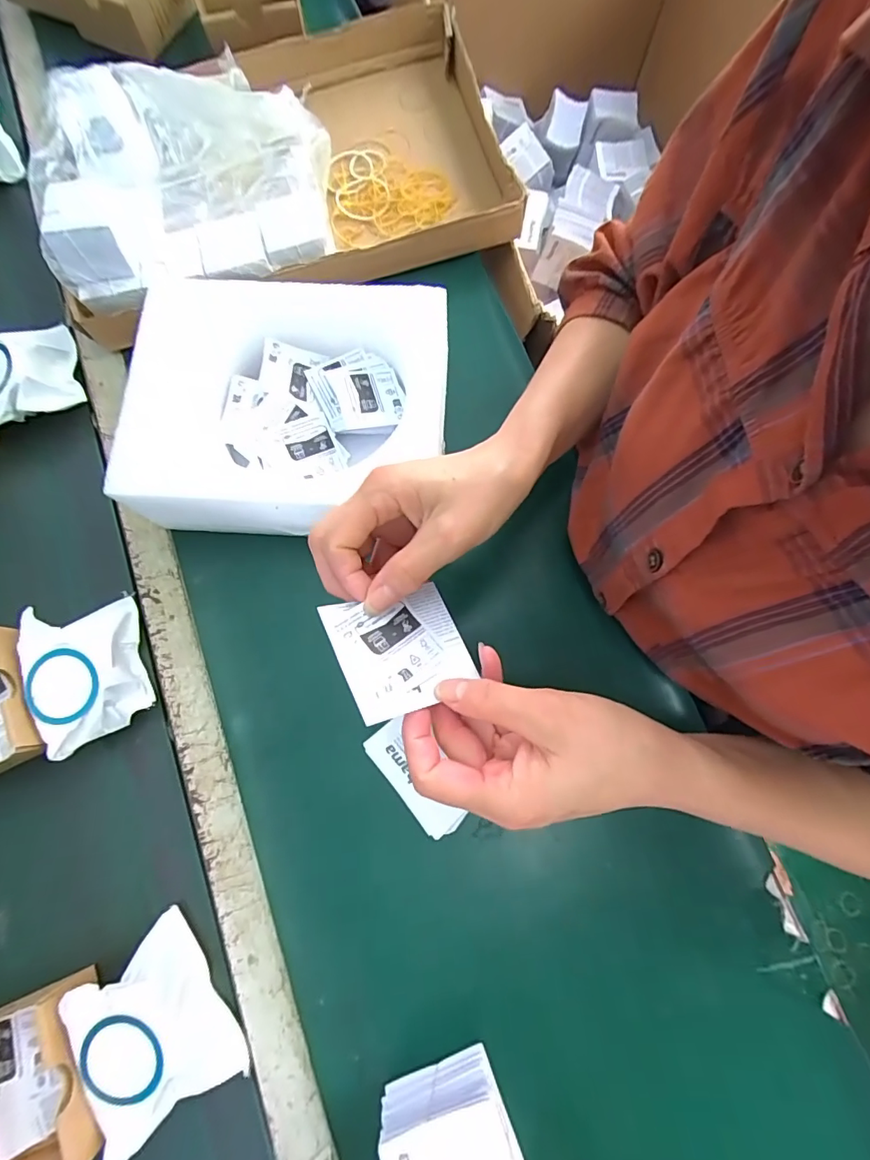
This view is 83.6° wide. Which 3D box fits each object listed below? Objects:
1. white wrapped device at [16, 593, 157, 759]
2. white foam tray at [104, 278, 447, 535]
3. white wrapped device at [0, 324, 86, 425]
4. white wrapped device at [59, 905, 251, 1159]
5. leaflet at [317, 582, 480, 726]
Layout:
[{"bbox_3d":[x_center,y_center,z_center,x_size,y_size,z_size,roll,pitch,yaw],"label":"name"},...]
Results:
[{"bbox_3d":[-0.270,0.072,0.376,0.069,0.043,0.107,-18,77,-3],"label":"white wrapped device"},{"bbox_3d":[-0.117,-0.133,0.395,0.244,0.082,0.183,1,77,2],"label":"white foam tray"},{"bbox_3d":[-0.375,-0.189,0.438,0.082,0.040,0.105,-22,78,-4],"label":"white wrapped device"},{"bbox_3d":[-0.188,0.299,0.324,0.078,0.040,0.108,-27,78,-5],"label":"white wrapped device"},{"bbox_3d":[-0.018,0.037,0.269,0.073,0.005,0.067,-11,61,-32],"label":"leaflet"}]

